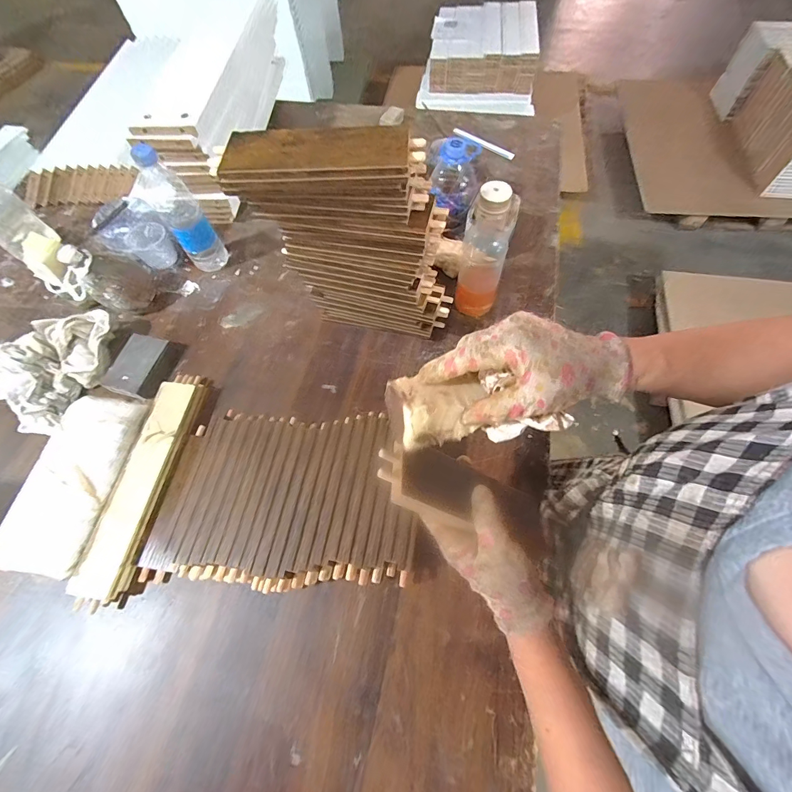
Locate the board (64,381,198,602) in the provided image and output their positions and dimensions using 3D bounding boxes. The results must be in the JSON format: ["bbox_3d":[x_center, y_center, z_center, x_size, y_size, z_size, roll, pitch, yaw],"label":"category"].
[{"bbox_3d":[-0.347,0.109,0.494,0.052,0.011,0.283,9,65,0],"label":"board"}]

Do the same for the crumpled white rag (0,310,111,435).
[{"bbox_3d":[-0.566,-0.049,0.581,0.201,0.053,0.203,8,65,6],"label":"crumpled white rag"}]

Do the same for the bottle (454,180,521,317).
[{"bbox_3d":[0.130,-0.209,0.543,0.065,0.207,0.060,13,65,8],"label":"bottle"}]

